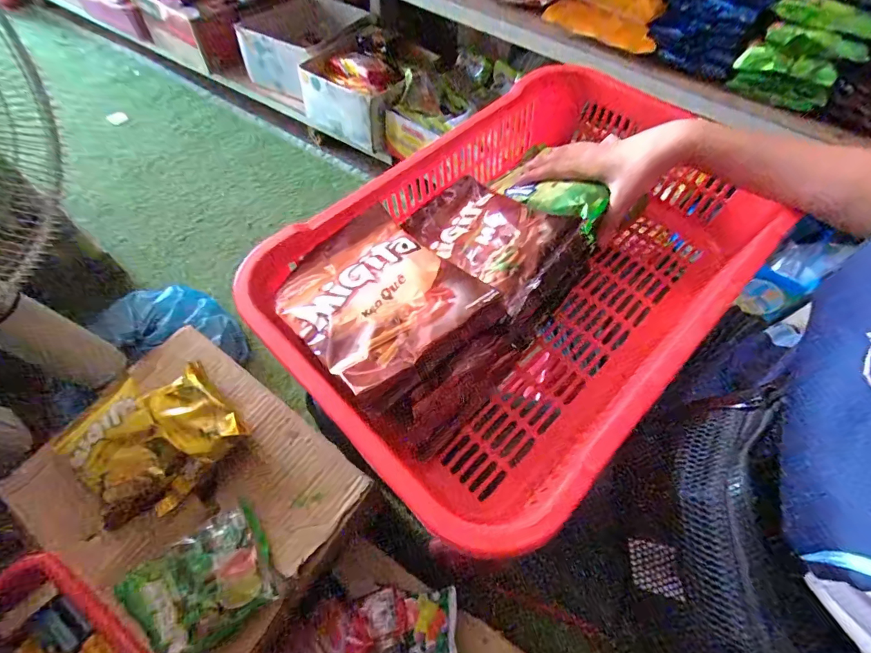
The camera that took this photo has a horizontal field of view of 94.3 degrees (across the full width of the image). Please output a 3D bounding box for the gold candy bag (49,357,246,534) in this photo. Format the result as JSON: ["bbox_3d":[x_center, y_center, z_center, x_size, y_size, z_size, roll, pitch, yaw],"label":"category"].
[{"bbox_3d":[-0.373,0.146,0.537,0.189,0.072,0.162,-35,67,-23],"label":"gold candy bag"}]

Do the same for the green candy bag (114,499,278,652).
[{"bbox_3d":[-0.279,0.309,0.483,0.159,0.040,0.125,-30,65,-20],"label":"green candy bag"}]

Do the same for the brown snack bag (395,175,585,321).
[{"bbox_3d":[0.048,-0.085,0.395,0.158,0.040,0.111,30,73,38],"label":"brown snack bag"}]

